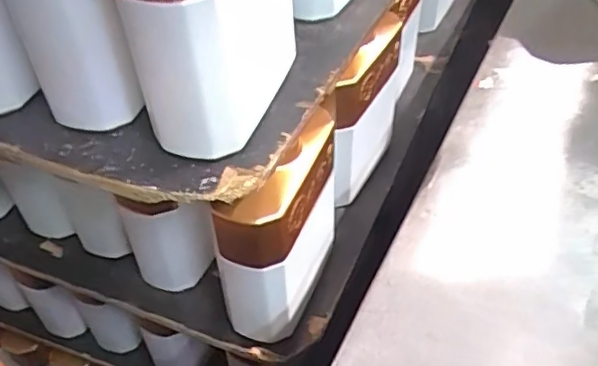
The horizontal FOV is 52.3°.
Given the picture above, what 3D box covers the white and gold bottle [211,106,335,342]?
[{"bbox_3d":[-0.013,0.031,0.424,0.058,0.139,0.105,14,48,15],"label":"white and gold bottle"}]

